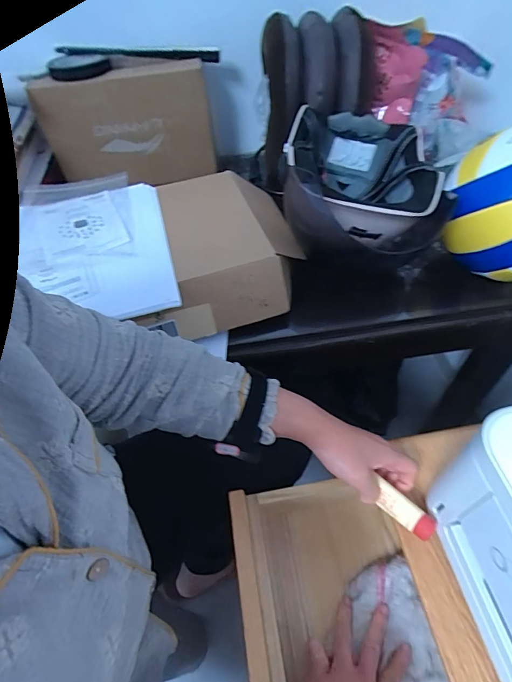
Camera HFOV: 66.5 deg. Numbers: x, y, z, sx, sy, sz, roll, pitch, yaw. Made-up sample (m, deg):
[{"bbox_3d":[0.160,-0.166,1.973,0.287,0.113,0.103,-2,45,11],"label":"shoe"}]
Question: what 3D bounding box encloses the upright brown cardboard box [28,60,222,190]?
[{"bbox_3d":[-0.247,-0.415,0.769,0.308,0.191,0.080,-14,52,-6],"label":"upright brown cardboard box"}]

